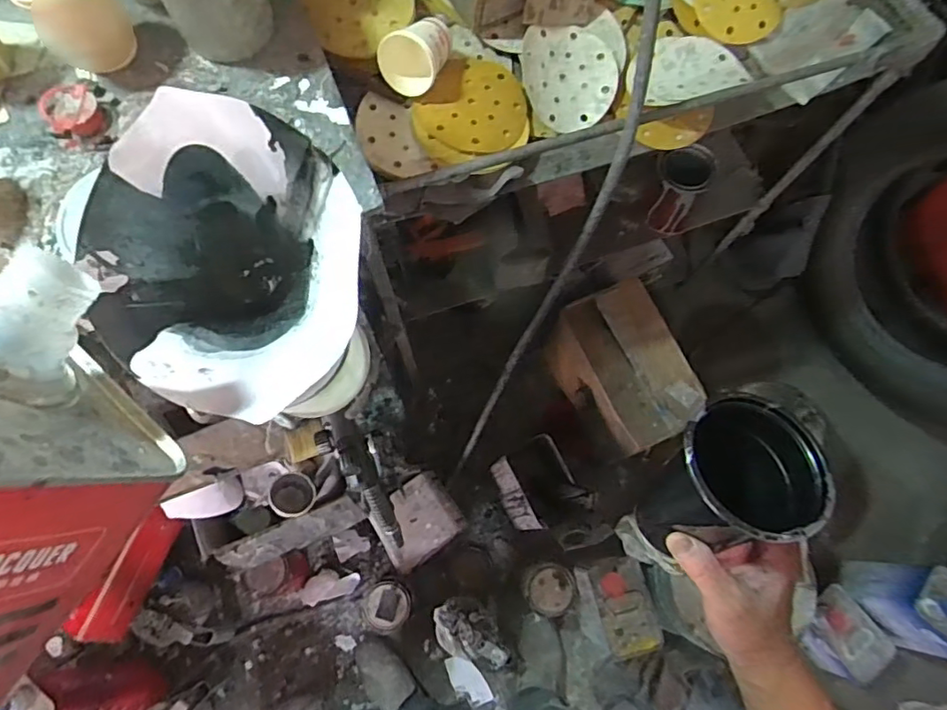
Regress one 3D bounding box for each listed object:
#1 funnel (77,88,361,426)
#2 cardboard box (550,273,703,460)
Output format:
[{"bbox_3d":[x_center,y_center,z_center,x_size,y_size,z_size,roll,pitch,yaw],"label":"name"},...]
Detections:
[{"bbox_3d":[-0.103,-0.034,0.257,0.112,0.095,0.111,1,73,-2],"label":"funnel"},{"bbox_3d":[0.325,0.049,1.270,0.198,0.259,0.320,-25,76,-9],"label":"cardboard box"}]

